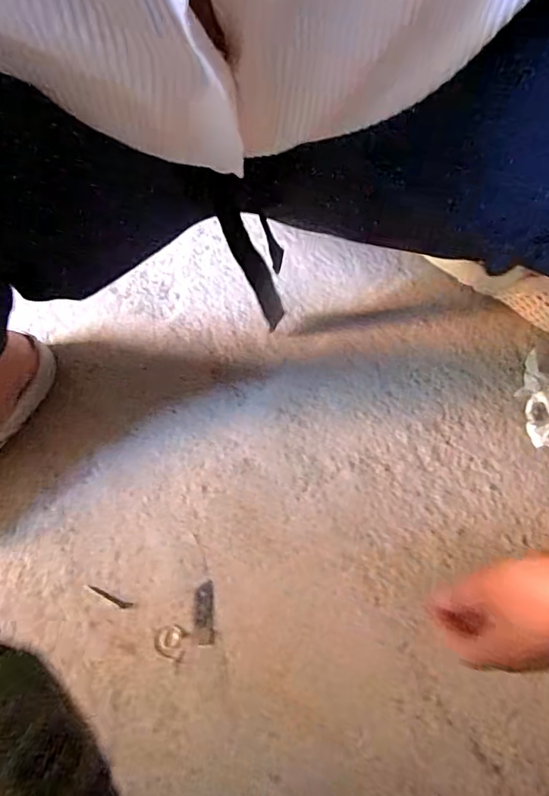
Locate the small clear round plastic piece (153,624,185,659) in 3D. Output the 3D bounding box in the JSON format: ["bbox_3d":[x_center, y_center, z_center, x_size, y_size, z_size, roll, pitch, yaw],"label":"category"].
[{"bbox_3d":[-0.099,0.225,0.470,0.026,0.004,0.028,0,69,1],"label":"small clear round plastic piece"}]

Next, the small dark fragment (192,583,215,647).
[{"bbox_3d":[-0.067,0.204,0.478,0.018,0.004,0.054,-5,69,-1],"label":"small dark fragment"}]

